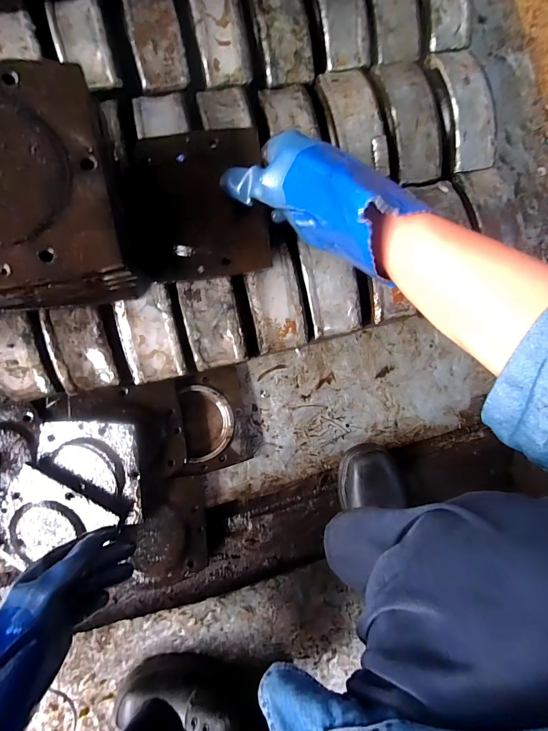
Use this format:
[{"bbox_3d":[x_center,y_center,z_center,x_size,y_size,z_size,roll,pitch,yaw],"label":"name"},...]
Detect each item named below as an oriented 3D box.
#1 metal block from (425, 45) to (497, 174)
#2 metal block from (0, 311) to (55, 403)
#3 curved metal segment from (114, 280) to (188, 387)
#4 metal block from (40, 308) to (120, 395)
[{"bbox_3d":[0.249,-0.343,0.456,0.063,0.031,0.165,-12,92,-7],"label":"metal block"},{"bbox_3d":[-0.278,-0.011,0.377,0.054,0.031,0.094,-12,104,-8],"label":"metal block"},{"bbox_3d":[-0.137,-0.034,0.386,0.058,0.027,0.098,-11,92,-7],"label":"curved metal segment"},{"bbox_3d":[-0.211,-0.020,0.387,0.060,0.032,0.091,-12,105,-6],"label":"metal block"}]

